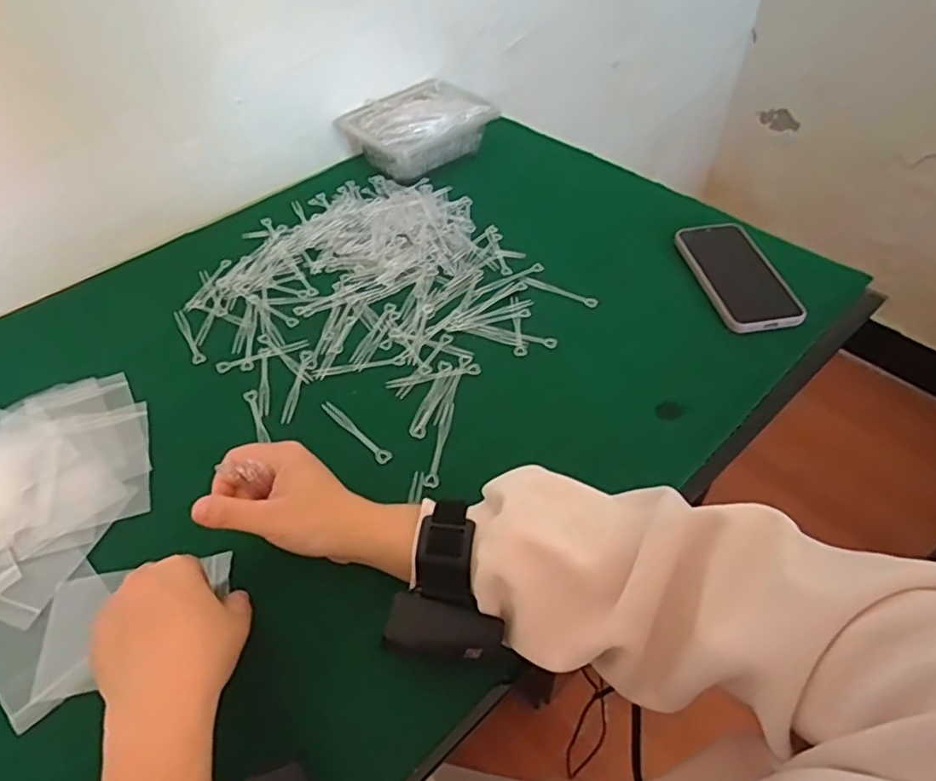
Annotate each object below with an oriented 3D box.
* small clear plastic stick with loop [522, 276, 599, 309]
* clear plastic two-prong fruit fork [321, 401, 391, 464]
[{"bbox_3d":[0.096,-0.104,0.659,0.084,0.005,0.012,23,53,20],"label":"small clear plastic stick with loop"},{"bbox_3d":[-0.097,0.035,0.541,0.087,0.004,0.012,36,58,28],"label":"clear plastic two-prong fruit fork"}]

